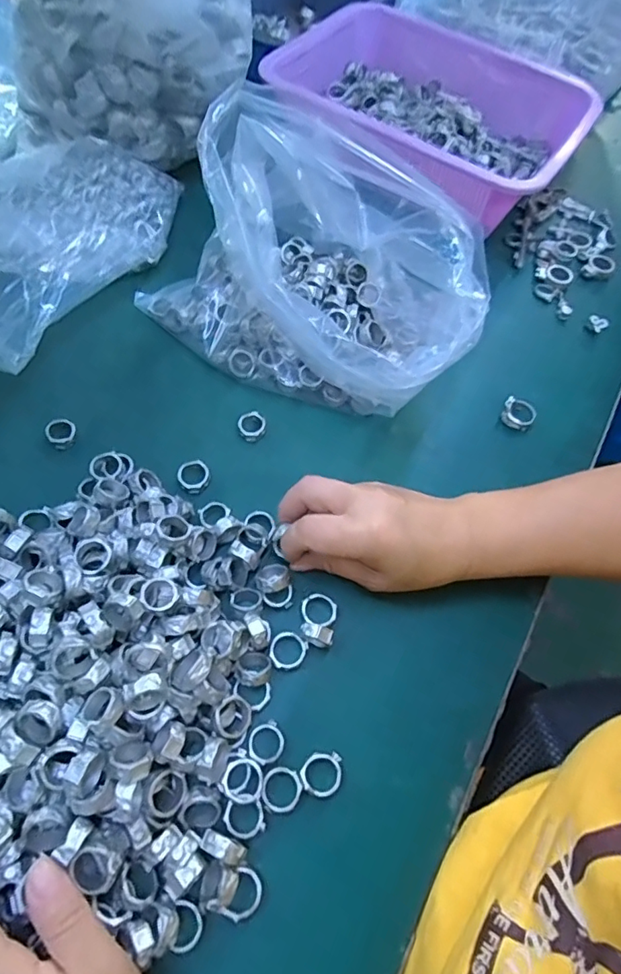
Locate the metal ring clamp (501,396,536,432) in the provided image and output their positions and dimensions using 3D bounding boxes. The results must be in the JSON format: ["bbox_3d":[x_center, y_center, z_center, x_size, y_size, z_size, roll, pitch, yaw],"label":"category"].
[{"bbox_3d":[0.171,-0.062,0.427,0.026,0.015,0.025,2,63,-5],"label":"metal ring clamp"}]

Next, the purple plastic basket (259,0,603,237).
[{"bbox_3d":[0.124,-0.392,0.559,0.309,0.082,0.244,29,64,9],"label":"purple plastic basket"}]

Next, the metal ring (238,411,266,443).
[{"bbox_3d":[-0.045,-0.049,0.406,0.021,0.008,0.025,-5,64,-9],"label":"metal ring"}]

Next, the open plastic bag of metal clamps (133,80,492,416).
[{"bbox_3d":[0.008,-0.167,0.397,0.253,0.151,0.170,39,65,12],"label":"open plastic bag of metal clamps"}]

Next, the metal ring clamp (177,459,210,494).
[{"bbox_3d":[-0.084,-0.008,0.377,0.021,0.007,0.023,2,63,-5],"label":"metal ring clamp"}]

